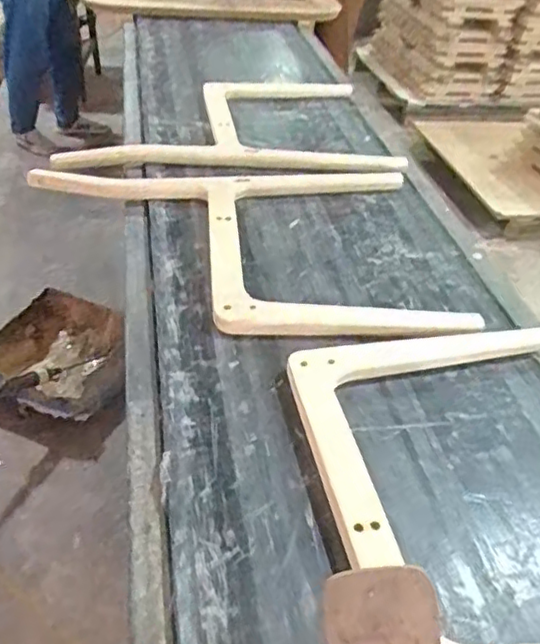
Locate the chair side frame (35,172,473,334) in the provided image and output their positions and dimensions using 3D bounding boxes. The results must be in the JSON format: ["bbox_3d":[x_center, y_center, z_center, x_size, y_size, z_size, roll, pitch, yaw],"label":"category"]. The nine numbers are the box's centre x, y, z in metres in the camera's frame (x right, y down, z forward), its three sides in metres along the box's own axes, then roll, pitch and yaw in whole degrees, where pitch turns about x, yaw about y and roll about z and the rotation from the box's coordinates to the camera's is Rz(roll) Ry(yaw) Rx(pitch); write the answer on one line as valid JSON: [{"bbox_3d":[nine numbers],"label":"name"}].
[{"bbox_3d":[-0.062,-0.158,1.181,0.760,0.055,0.552,-2,39,-8],"label":"chair side frame"}]

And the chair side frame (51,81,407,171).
[{"bbox_3d":[-0.088,-0.508,1.620,0.796,0.045,0.575,1,40,-5],"label":"chair side frame"}]

